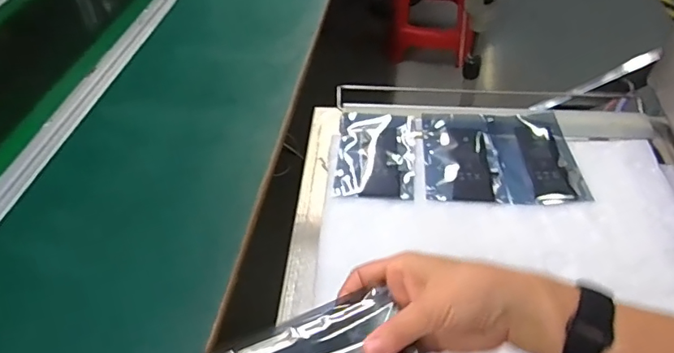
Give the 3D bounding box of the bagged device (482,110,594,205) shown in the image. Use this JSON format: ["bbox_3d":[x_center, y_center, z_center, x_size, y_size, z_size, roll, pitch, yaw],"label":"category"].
[{"bbox_3d":[0.251,-0.027,0.643,0.097,0.020,0.152,-4,45,-2],"label":"bagged device"}]

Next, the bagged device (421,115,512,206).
[{"bbox_3d":[0.158,-0.028,0.643,0.095,0.014,0.143,0,45,2],"label":"bagged device"}]

